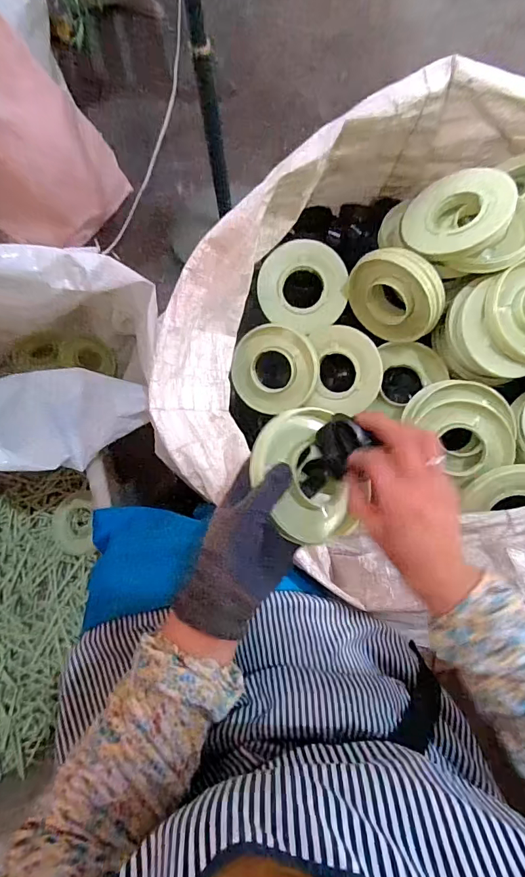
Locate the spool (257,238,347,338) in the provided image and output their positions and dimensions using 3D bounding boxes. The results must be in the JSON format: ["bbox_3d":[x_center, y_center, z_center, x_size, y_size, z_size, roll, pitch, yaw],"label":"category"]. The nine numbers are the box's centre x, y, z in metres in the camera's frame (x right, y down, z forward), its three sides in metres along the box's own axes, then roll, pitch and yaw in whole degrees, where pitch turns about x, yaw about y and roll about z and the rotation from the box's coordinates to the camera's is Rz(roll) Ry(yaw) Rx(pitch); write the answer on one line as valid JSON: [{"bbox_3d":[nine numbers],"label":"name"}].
[{"bbox_3d":[0.059,-0.224,0.650,0.129,0.027,0.123,13,99,-6],"label":"spool"}]

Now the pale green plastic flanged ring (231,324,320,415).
[{"bbox_3d":[0.020,-0.103,0.656,0.123,0.032,0.126,2,104,6],"label":"pale green plastic flanged ring"}]

